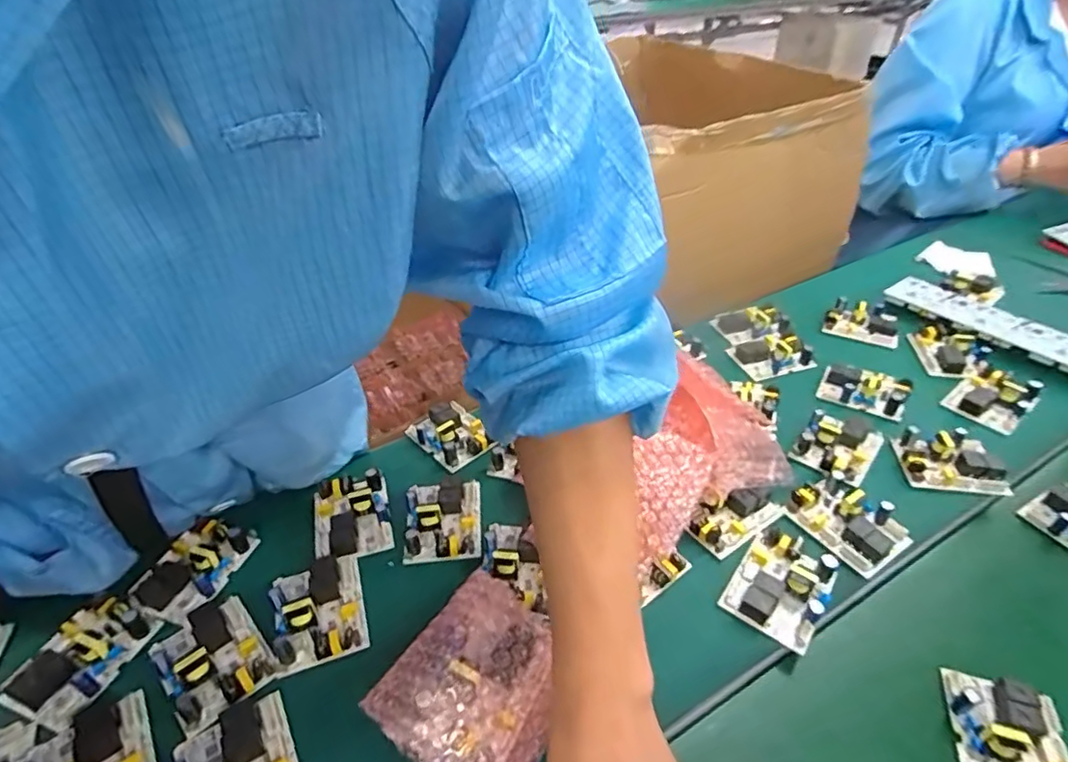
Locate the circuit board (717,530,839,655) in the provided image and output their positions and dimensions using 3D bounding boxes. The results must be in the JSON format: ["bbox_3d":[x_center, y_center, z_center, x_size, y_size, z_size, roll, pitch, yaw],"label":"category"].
[{"bbox_3d":[0.186,0.149,0.429,0.062,0.026,0.081,26,47,29],"label":"circuit board"}]

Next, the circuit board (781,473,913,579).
[{"bbox_3d":[0.259,0.112,0.473,0.063,0.022,0.080,-22,44,-24],"label":"circuit board"}]

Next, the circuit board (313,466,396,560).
[{"bbox_3d":[-0.156,0.112,0.490,0.060,0.016,0.080,-12,41,-13],"label":"circuit board"}]

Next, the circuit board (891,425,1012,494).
[{"bbox_3d":[0.376,0.071,0.523,0.070,0.026,0.063,8,40,10],"label":"circuit board"}]

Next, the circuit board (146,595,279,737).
[{"bbox_3d":[-0.222,0.189,0.394,0.060,0.025,0.081,-32,49,-33],"label":"circuit board"}]

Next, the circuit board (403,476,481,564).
[{"bbox_3d":[-0.077,0.113,0.485,0.061,0.025,0.078,-3,40,-3],"label":"circuit board"}]

